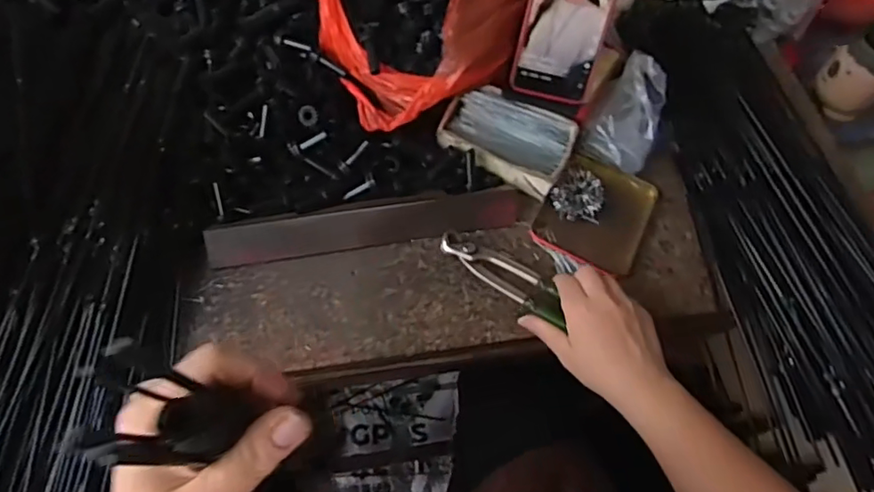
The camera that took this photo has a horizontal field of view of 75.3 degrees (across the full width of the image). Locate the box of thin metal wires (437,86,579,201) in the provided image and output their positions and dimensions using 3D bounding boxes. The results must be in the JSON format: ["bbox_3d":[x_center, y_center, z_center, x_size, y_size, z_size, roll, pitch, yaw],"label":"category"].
[{"bbox_3d":[0.073,-0.111,0.575,0.125,0.032,0.087,20,60,9],"label":"box of thin metal wires"}]

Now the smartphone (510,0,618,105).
[{"bbox_3d":[0.125,-0.220,0.526,0.080,0.163,0.010,11,23,-1],"label":"smartphone"}]

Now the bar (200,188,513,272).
[{"bbox_3d":[-0.061,-0.019,0.530,0.286,0.011,0.039,-9,96,-11],"label":"bar"}]

